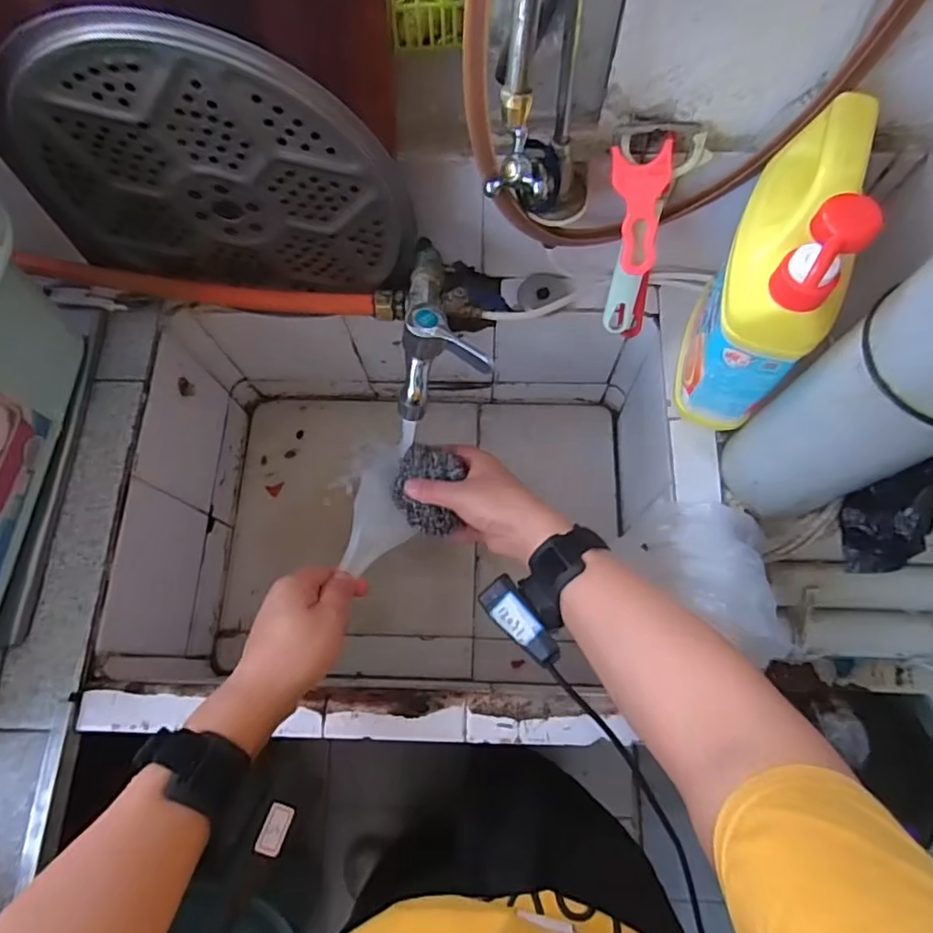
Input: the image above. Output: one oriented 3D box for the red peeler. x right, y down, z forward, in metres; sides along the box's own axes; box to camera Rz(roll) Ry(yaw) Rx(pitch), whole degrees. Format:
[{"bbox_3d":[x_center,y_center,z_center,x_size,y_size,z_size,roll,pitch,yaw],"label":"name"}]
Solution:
[{"bbox_3d":[0.131,-0.168,0.465,0.040,0.153,0.024,-6,47,0],"label":"red peeler"}]

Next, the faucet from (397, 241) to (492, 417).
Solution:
[{"bbox_3d":[-0.026,-0.118,0.434,0.065,0.070,0.143,-8,72,-1],"label":"faucet"}]

